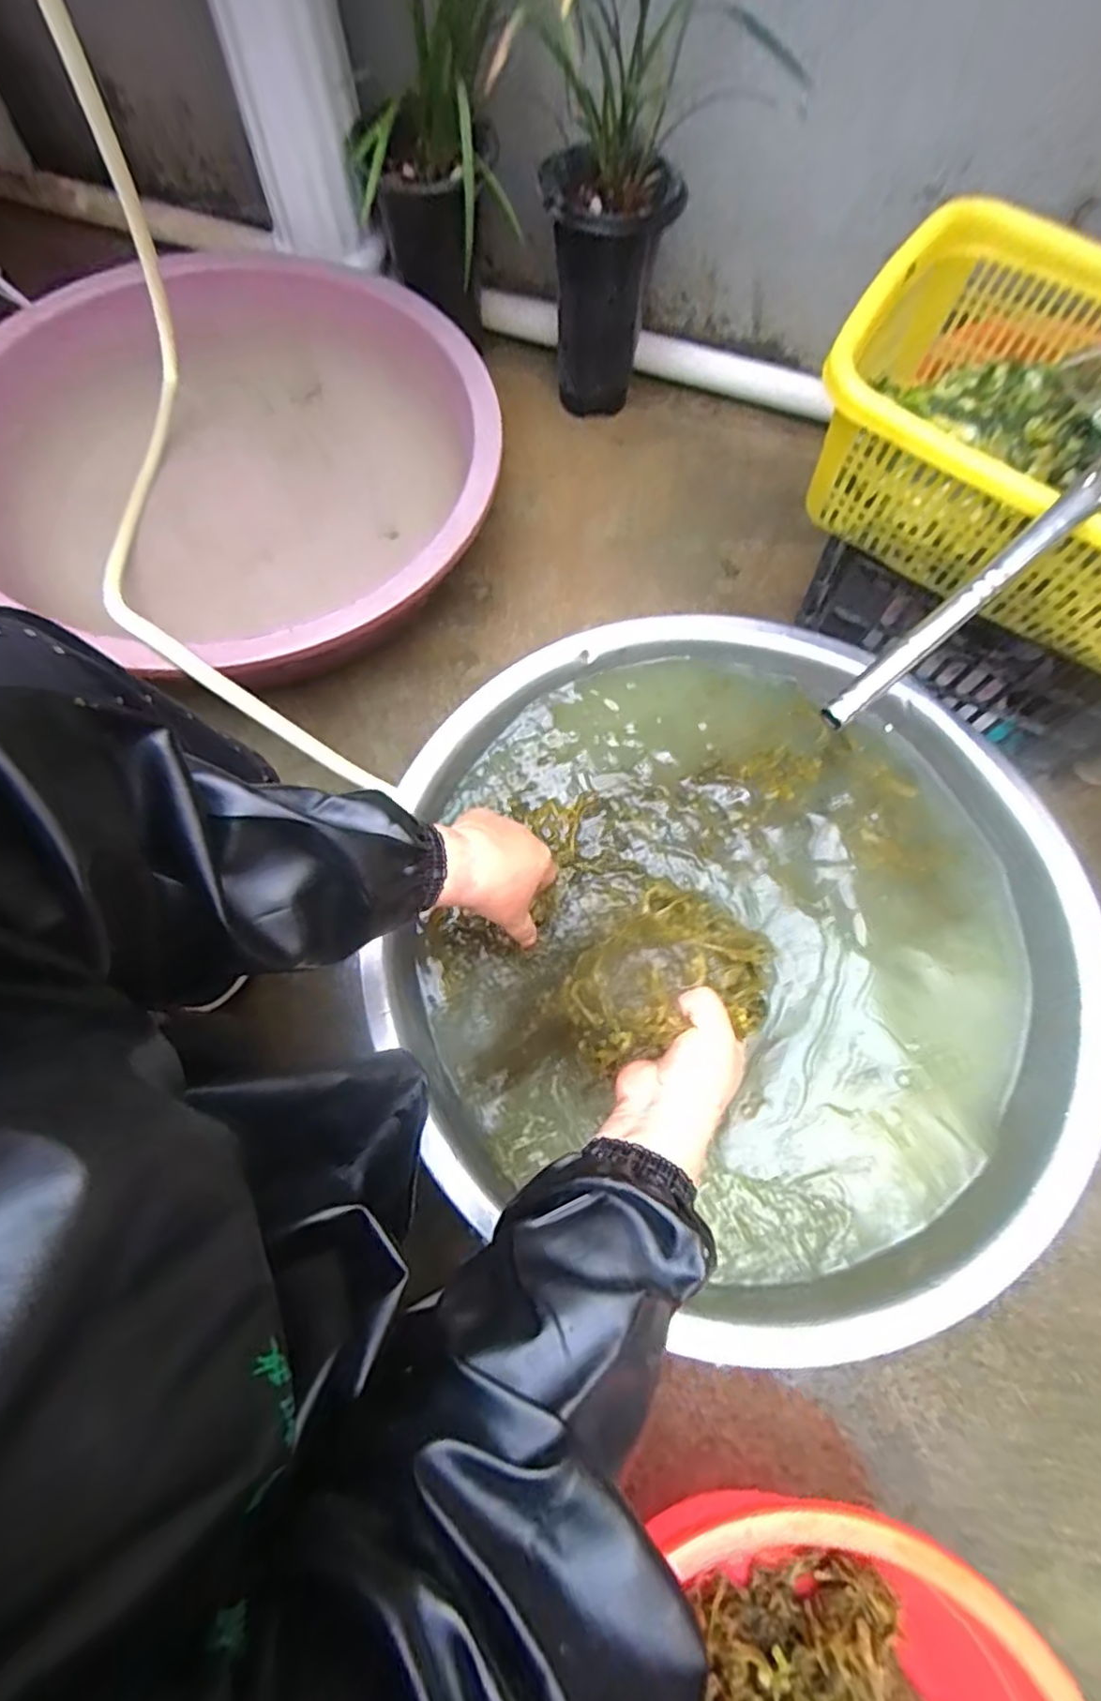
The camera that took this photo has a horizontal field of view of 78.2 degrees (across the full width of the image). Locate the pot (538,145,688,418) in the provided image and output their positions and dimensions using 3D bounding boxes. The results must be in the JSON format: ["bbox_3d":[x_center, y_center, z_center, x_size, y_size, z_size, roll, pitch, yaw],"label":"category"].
[{"bbox_3d":[0.073,-0.786,0.957,0.165,0.282,0.141,-1,70,-2],"label":"pot"}]

